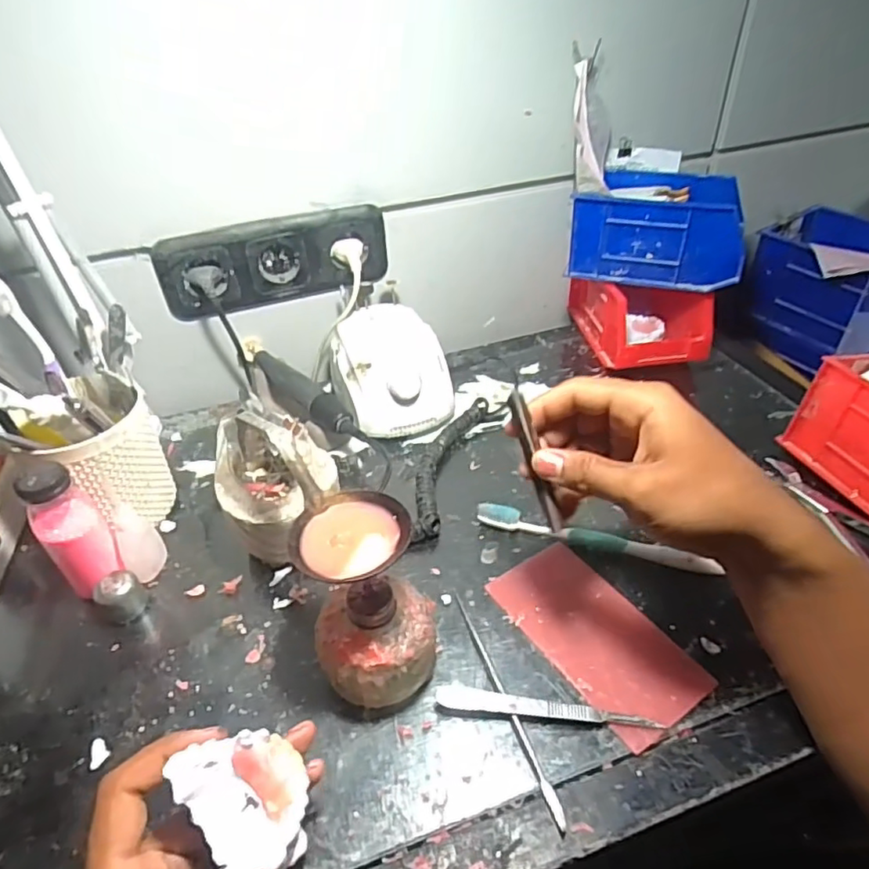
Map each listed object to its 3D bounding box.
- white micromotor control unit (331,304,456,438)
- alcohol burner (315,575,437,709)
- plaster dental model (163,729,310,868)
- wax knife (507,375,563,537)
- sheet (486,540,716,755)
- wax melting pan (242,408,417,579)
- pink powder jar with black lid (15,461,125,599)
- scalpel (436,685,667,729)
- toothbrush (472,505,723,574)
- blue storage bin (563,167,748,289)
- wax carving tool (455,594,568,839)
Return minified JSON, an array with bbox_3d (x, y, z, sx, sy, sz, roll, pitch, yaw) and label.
[{"bbox_3d":[-0.047,-0.064,0.601,0.103,0.079,0.135,-15,42,-14],"label":"white micromotor control unit"},{"bbox_3d":[-0.035,0.125,0.373,0.074,0.072,0.066,-18,43,-18],"label":"alcohol burner"},{"bbox_3d":[-0.081,0.162,0.264,0.045,0.026,0.062,-32,48,-30],"label":"plaster dental model"},{"bbox_3d":[0.060,0.011,0.356,0.011,0.099,0.009,-21,9,-21],"label":"wax knife"},{"bbox_3d":[0.109,0.135,0.412,0.075,0.004,0.145,-26,44,-23],"label":"sheet"},{"bbox_3d":[-0.065,0.033,0.361,0.072,0.039,0.118,-22,44,-21],"label":"wax melting pan"},{"bbox_3d":[-0.251,0.071,0.420,0.039,0.116,0.040,-1,40,1],"label":"pink powder jar with black lid"},{"bbox_3d":[0.069,0.169,0.370,0.134,0.007,0.015,3,41,6],"label":"scalpel"},{"bbox_3d":[0.121,0.081,0.464,0.181,0.020,0.012,13,43,18],"label":"toothbrush"},{"bbox_3d":[0.232,-0.211,0.615,0.160,0.085,0.101,15,43,19],"label":"blue storage bin"},{"bbox_3d":[0.044,0.165,0.379,0.007,0.006,0.160,-14,42,-13],"label":"wax carving tool"}]

